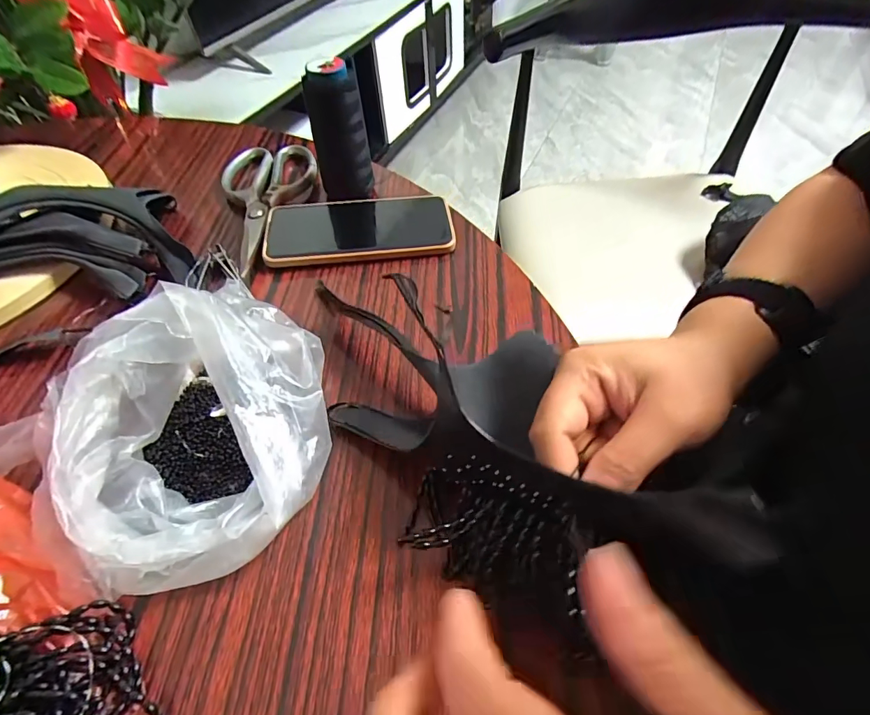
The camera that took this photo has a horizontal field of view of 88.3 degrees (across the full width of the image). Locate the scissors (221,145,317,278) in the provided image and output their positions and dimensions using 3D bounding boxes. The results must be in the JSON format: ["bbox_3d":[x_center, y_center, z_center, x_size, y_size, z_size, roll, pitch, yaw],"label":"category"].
[{"bbox_3d":[-0.158,-0.151,0.424,0.089,0.015,0.202,-11,52,-5],"label":"scissors"}]

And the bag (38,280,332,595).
[{"bbox_3d":[-0.129,0.017,0.261,0.119,0.079,0.194,-12,52,-7],"label":"bag"}]

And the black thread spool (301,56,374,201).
[{"bbox_3d":[-0.082,-0.194,0.396,0.046,0.115,0.035,-8,52,-3],"label":"black thread spool"}]

